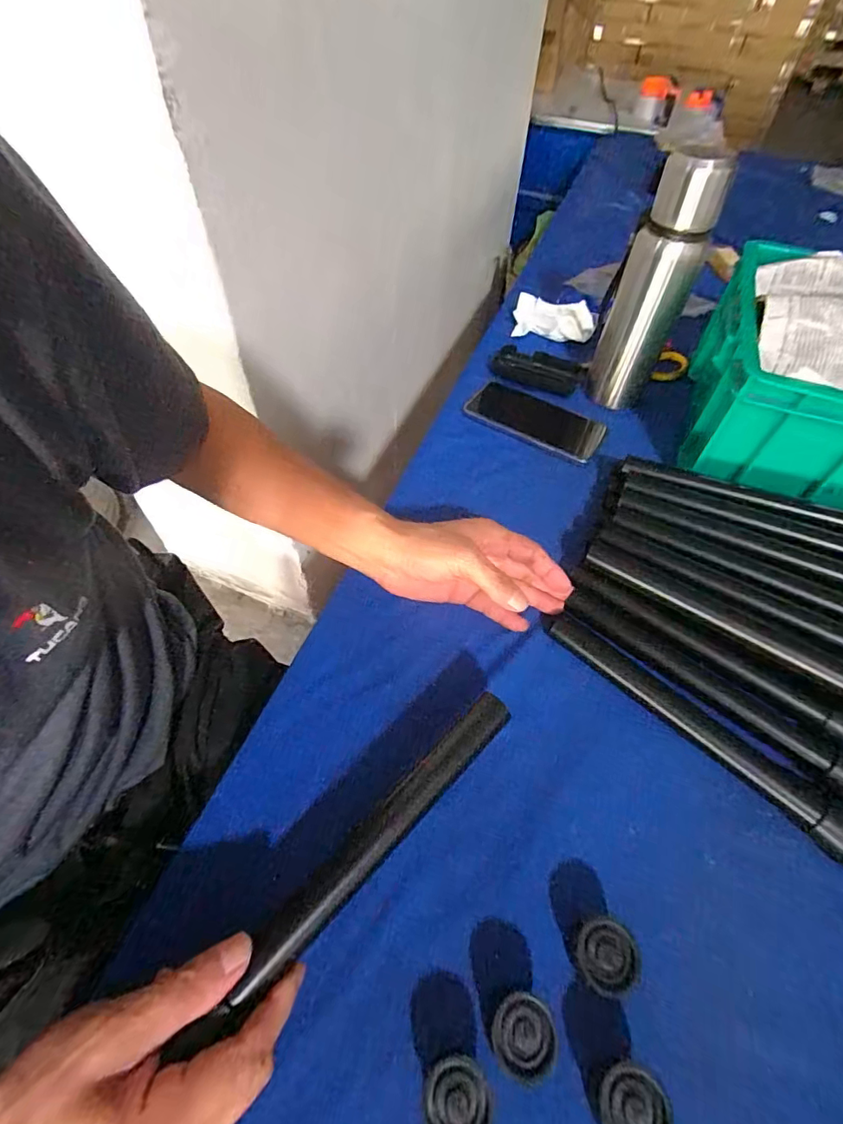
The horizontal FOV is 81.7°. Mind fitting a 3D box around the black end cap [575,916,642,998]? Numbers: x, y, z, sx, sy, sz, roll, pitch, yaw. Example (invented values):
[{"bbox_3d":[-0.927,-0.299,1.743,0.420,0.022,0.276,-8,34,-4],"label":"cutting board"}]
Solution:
[{"bbox_3d":[0.105,0.230,0.286,0.033,0.033,0.034,1,54,-1],"label":"black end cap"}]

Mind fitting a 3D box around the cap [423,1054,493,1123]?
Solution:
[{"bbox_3d":[0.017,0.272,0.247,0.031,0.033,0.032,1,54,-1],"label":"cap"}]

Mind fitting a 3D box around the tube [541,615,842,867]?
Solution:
[{"bbox_3d":[0.203,0.121,0.372,0.251,0.028,0.032,39,62,23],"label":"tube"}]

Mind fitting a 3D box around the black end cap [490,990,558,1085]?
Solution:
[{"bbox_3d":[0.053,0.253,0.263,0.032,0.030,0.033,1,54,-1],"label":"black end cap"}]

